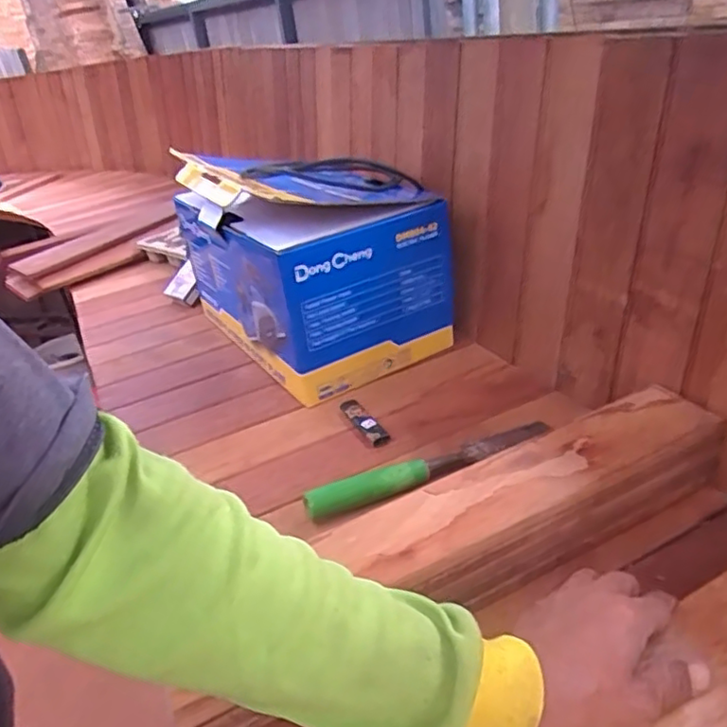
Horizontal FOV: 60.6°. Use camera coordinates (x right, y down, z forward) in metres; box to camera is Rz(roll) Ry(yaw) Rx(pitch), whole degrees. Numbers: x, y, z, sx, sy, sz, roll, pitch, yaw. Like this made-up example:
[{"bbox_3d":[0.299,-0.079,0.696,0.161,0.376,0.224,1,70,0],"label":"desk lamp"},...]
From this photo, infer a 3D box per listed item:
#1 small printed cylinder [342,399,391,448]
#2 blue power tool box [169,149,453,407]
[{"bbox_3d":[0.001,0.059,0.619,0.018,0.012,0.079,-20,31,-21],"label":"small printed cylinder"},{"bbox_3d":[-0.076,-0.132,0.774,0.206,0.222,0.317,-24,33,-27],"label":"blue power tool box"}]

